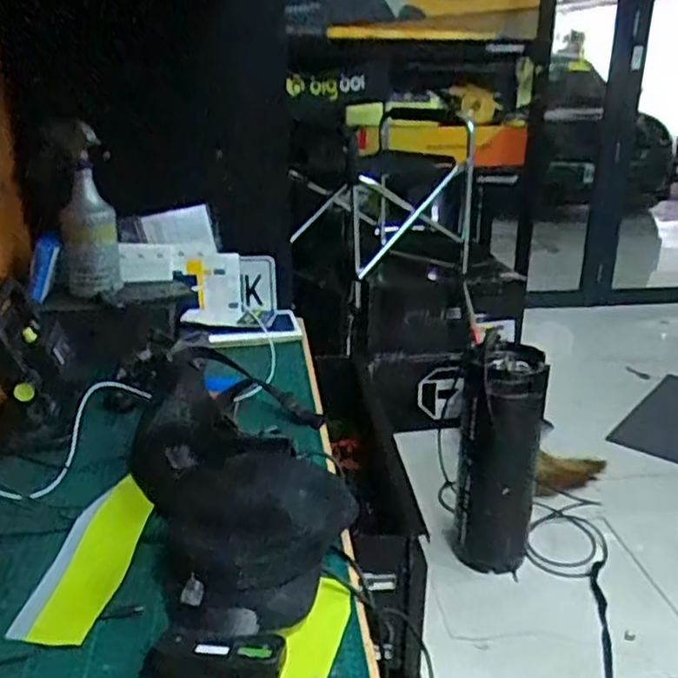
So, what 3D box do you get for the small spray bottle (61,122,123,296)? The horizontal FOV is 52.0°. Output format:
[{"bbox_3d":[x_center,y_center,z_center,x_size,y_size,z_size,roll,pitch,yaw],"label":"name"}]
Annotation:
[{"bbox_3d":[-0.438,-0.226,1.222,0.089,0.282,0.062,-6,23,-15],"label":"small spray bottle"}]

